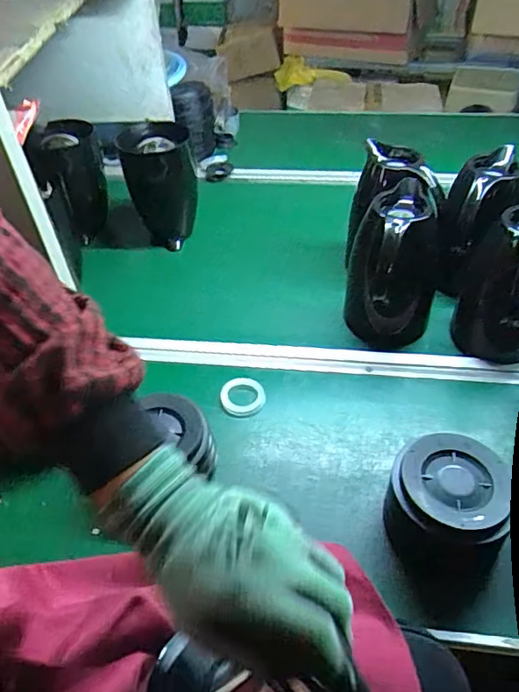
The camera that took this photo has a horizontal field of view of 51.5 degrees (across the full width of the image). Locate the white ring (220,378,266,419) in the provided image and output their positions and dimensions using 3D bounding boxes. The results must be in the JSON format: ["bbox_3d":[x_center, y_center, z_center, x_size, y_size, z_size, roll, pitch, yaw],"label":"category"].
[{"bbox_3d":[-0.023,0.067,0.717,0.058,0.010,0.060,-2,44,2],"label":"white ring"}]

